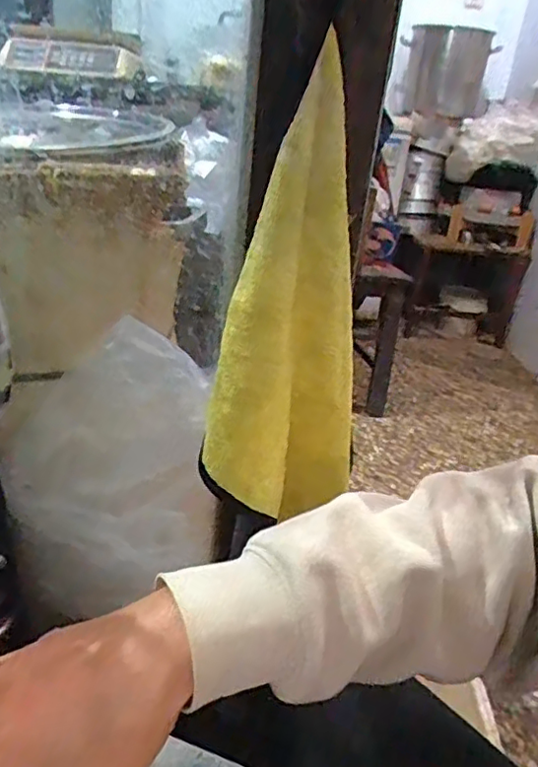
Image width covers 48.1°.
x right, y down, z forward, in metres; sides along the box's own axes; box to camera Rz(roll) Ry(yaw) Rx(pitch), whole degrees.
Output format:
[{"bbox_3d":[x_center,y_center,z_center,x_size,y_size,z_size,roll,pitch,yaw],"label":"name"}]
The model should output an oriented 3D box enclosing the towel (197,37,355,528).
[{"bbox_3d":[0.018,-0.030,0.398,0.095,0.293,0.086,11,27,10],"label":"towel"}]

